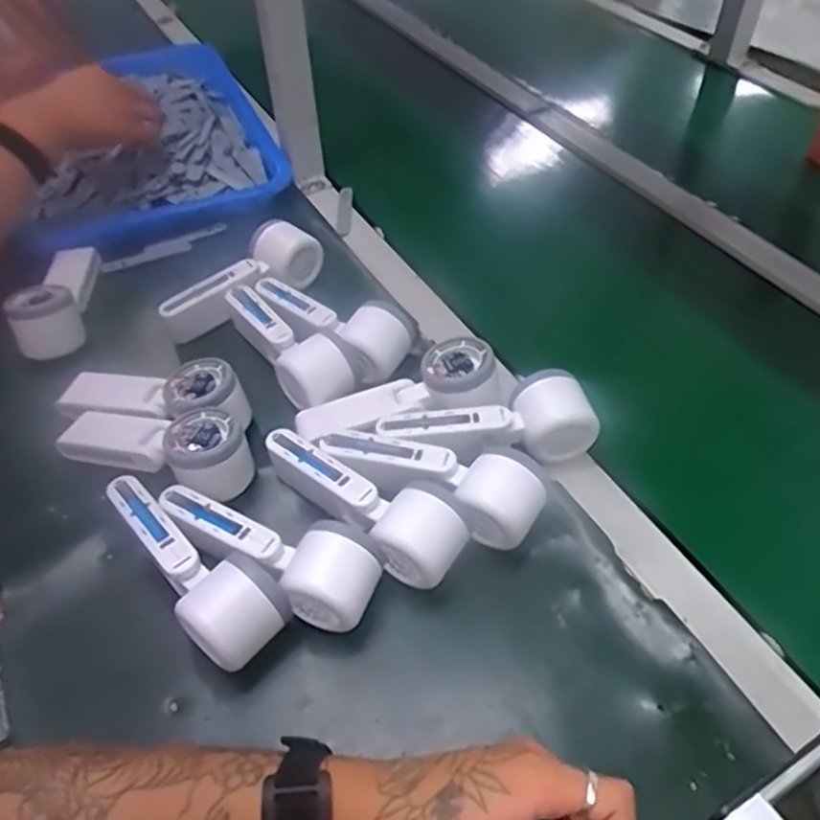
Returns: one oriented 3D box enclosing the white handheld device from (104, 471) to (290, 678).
[{"bbox_3d":[-0.150,0.105,0.500,0.058,0.052,0.162,-34,54,-25],"label":"white handheld device"}]

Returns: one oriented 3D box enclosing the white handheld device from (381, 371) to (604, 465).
[{"bbox_3d":[0.060,0.007,0.564,0.166,0.049,0.057,-4,48,0],"label":"white handheld device"}]

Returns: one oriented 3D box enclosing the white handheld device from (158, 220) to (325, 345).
[{"bbox_3d":[-0.161,-0.124,0.698,0.057,0.052,0.164,30,56,27],"label":"white handheld device"}]

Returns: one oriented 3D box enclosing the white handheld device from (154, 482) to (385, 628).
[{"bbox_3d":[-0.102,0.103,0.499,0.165,0.056,0.061,12,50,14],"label":"white handheld device"}]

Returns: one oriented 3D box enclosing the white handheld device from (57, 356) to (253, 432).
[{"bbox_3d":[-0.216,-0.006,0.603,0.172,0.050,0.059,0,47,20],"label":"white handheld device"}]

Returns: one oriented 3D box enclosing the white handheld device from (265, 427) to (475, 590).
[{"bbox_3d":[-0.031,0.063,0.534,0.166,0.052,0.067,35,58,30],"label":"white handheld device"}]

